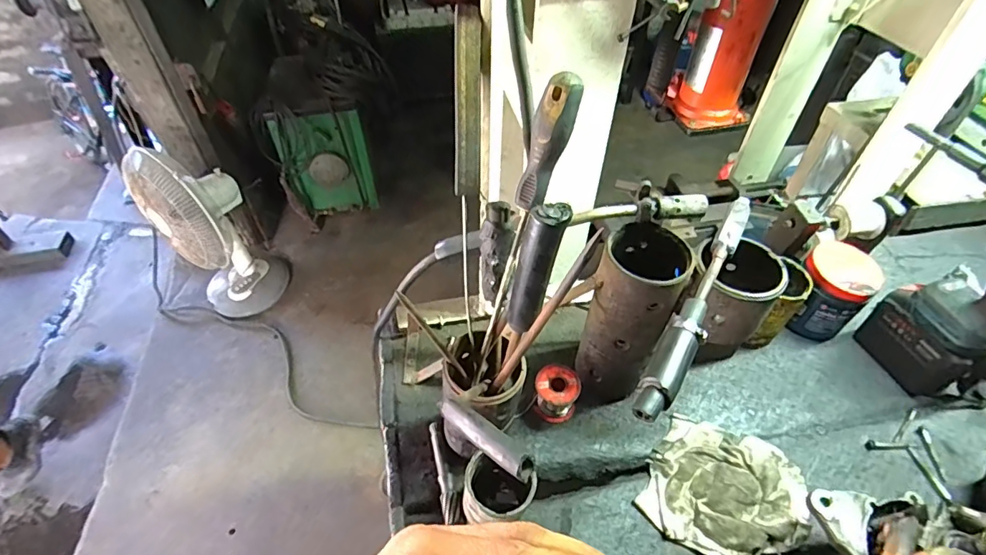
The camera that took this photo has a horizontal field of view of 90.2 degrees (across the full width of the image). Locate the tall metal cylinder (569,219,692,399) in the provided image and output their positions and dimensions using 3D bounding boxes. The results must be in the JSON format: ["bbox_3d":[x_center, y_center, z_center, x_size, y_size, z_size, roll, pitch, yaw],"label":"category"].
[{"bbox_3d":[0.159,0.049,0.579,0.084,0.217,0.100,23,53,19],"label":"tall metal cylinder"}]

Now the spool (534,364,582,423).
[{"bbox_3d":[0.079,0.145,0.610,0.051,0.059,0.046,12,50,10],"label":"spool"}]

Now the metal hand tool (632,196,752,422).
[{"bbox_3d":[0.194,0.017,0.451,0.028,0.025,0.270,27,54,21],"label":"metal hand tool"}]

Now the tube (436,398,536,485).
[{"bbox_3d":[-0.008,0.104,0.325,0.017,0.014,0.083,-37,40,-27],"label":"tube"}]

